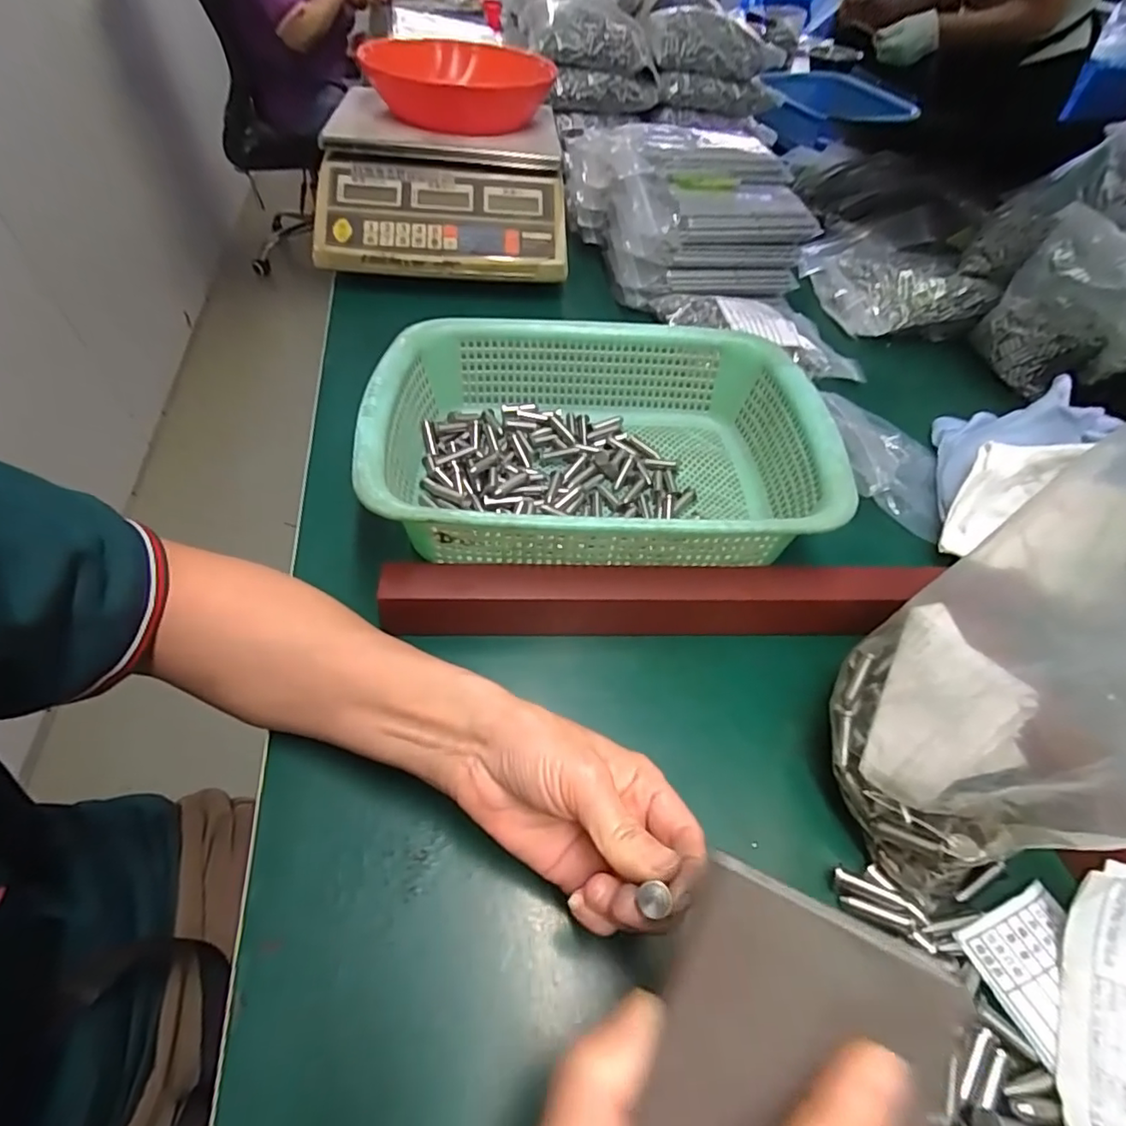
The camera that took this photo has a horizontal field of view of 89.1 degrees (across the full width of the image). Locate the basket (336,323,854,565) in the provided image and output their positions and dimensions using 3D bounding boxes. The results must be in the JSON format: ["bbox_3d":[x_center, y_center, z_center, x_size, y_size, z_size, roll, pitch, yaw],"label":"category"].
[{"bbox_3d":[0.022,-0.081,0.407,0.296,0.079,0.220,0,51,-3],"label":"basket"}]

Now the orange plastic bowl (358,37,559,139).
[{"bbox_3d":[-0.117,-0.552,0.663,0.204,0.050,0.229,3,51,-1],"label":"orange plastic bowl"}]

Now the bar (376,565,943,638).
[{"bbox_3d":[0.054,0.023,0.347,0.311,0.043,0.027,-1,51,-4],"label":"bar"}]

